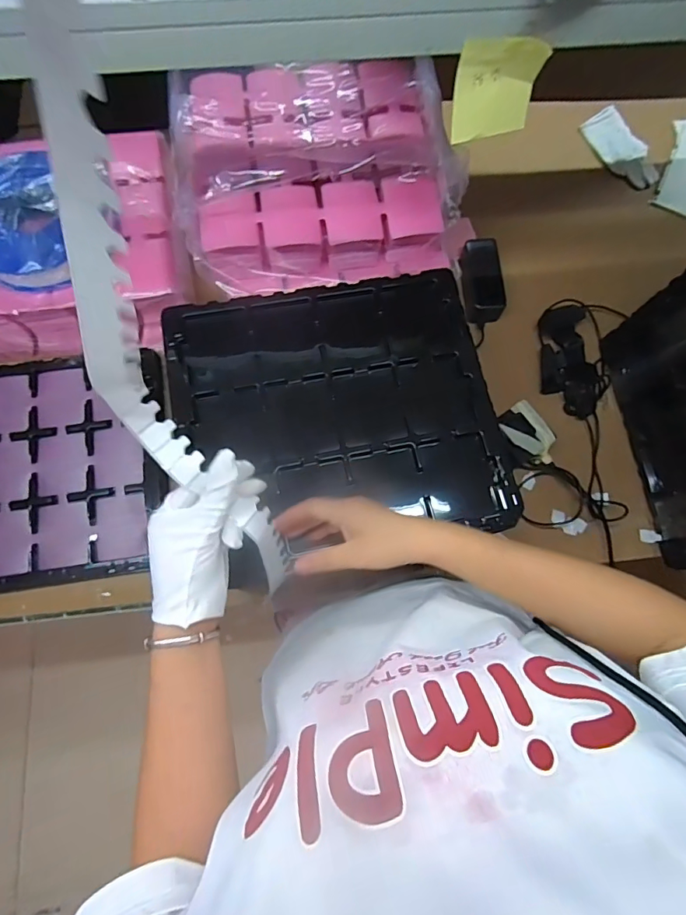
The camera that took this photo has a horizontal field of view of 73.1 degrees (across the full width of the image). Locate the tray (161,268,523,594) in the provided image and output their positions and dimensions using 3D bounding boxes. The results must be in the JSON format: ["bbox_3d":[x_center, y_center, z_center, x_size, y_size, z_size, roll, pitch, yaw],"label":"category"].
[{"bbox_3d":[-0.006,-0.052,0.556,0.363,0.027,0.335,-11,76,-4],"label":"tray"}]

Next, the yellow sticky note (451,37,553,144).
[{"bbox_3d":[0.135,-0.324,0.407,0.073,0.069,0.024,-14,77,-5],"label":"yellow sticky note"}]

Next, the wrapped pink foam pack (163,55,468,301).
[{"bbox_3d":[-0.038,-0.405,0.647,0.363,0.112,0.315,-4,76,-3],"label":"wrapped pink foam pack"}]

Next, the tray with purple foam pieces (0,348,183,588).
[{"bbox_3d":[-0.458,0.018,0.689,0.381,0.030,0.327,-8,76,-4],"label":"tray with purple foam pieces"}]

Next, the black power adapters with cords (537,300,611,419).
[{"bbox_3d":[0.377,-0.163,0.749,0.106,0.031,0.187,3,76,-1],"label":"black power adapters with cords"}]

